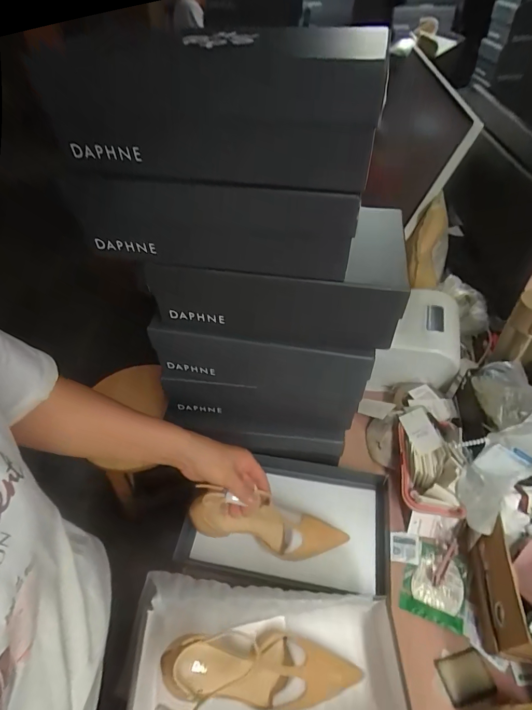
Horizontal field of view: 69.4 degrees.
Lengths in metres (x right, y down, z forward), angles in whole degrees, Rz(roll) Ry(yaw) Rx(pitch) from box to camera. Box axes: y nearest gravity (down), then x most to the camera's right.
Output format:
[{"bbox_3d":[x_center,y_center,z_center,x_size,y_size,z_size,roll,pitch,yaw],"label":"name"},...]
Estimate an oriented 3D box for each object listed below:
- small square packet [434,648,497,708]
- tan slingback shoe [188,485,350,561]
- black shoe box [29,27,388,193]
[{"bbox_3d":[0.249,0.403,0.480,0.059,0.005,0.048,-12,48,-8],"label":"small square packet"},{"bbox_3d":[0.002,0.242,0.554,0.233,0.068,0.066,22,44,-20],"label":"tan slingback shoe"},{"bbox_3d":[-0.044,-0.243,0.369,0.295,0.104,0.143,9,49,11],"label":"black shoe box"}]

